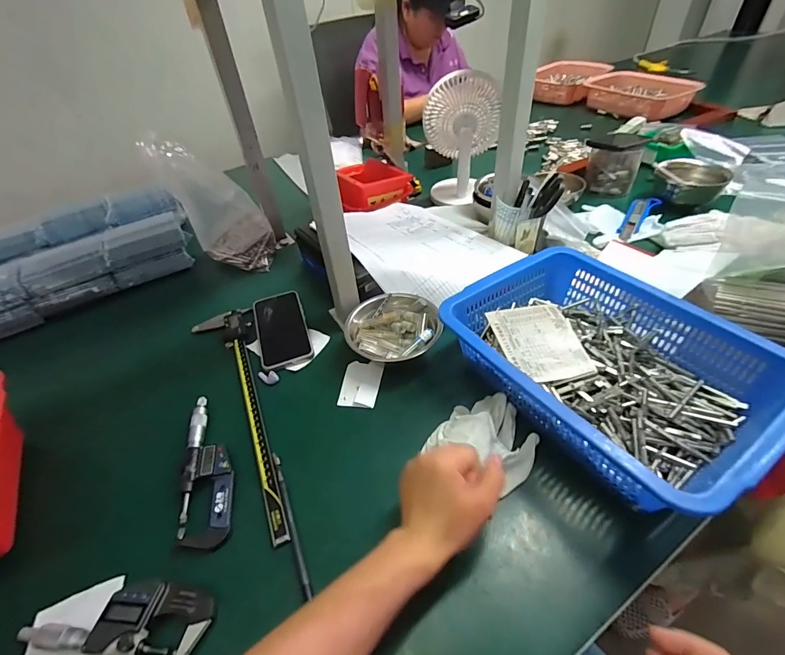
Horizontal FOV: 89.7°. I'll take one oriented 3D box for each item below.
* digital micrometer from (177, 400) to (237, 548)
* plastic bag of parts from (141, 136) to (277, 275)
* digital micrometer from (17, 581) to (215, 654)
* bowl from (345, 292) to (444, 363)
[{"bbox_3d":[-0.203,0.150,0.441,0.053,0.016,0.180,-13,43,-8],"label":"digital micrometer"},{"bbox_3d":[-0.315,-0.223,0.706,0.141,0.211,0.179,-27,47,-21],"label":"plastic bag of parts"},{"bbox_3d":[-0.233,0.246,0.336,0.156,0.019,0.053,-1,43,6],"label":"digital micrometer"},{"bbox_3d":[0.003,0.008,0.541,0.127,0.048,0.114,-2,43,4],"label":"bowl"}]

